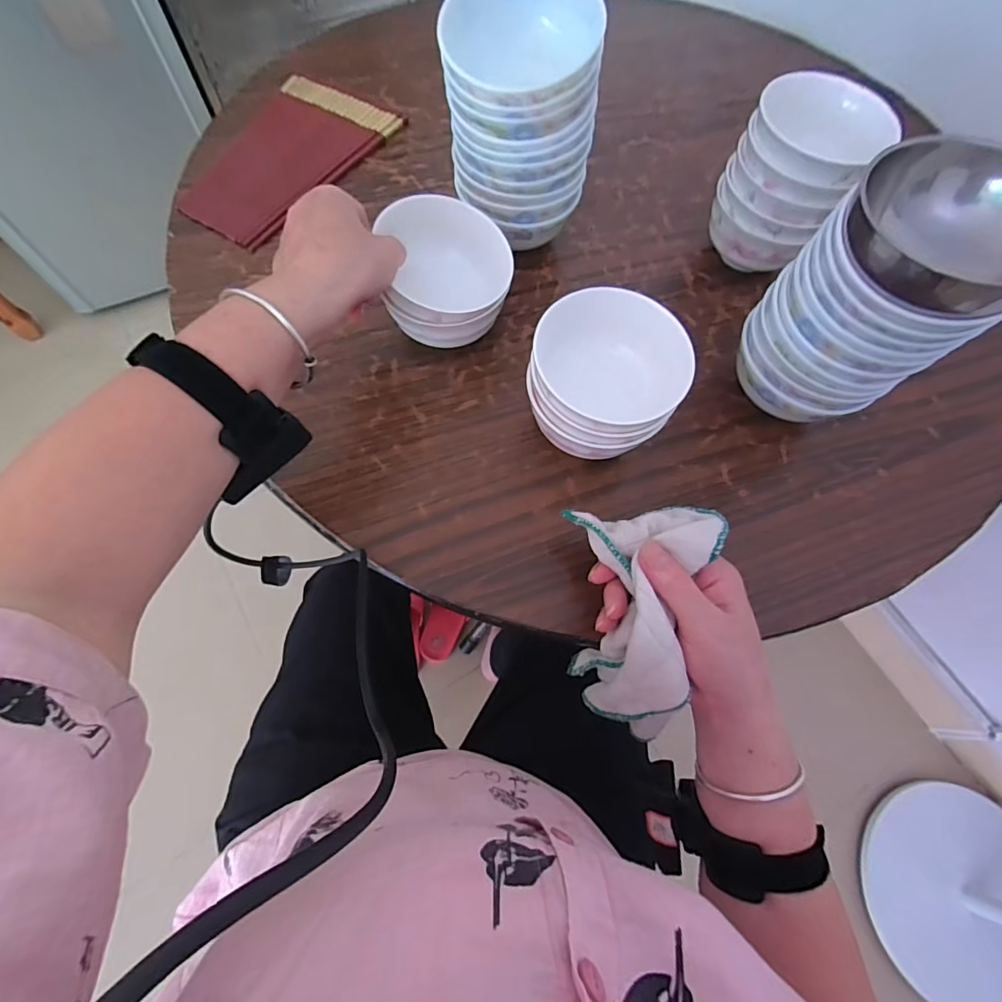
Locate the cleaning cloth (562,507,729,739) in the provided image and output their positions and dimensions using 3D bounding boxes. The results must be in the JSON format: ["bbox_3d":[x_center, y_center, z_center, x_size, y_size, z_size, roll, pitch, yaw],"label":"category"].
[{"bbox_3d":[0.083,0.082,0.317,0.084,0.072,0.158,8,100,0],"label":"cleaning cloth"}]

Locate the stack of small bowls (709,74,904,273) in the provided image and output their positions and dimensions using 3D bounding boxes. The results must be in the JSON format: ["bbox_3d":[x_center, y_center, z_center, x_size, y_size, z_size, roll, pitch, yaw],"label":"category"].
[{"bbox_3d":[0.249,-0.273,0.426,0.094,0.130,0.096,-42,75,-18],"label":"stack of small bowls"}]

